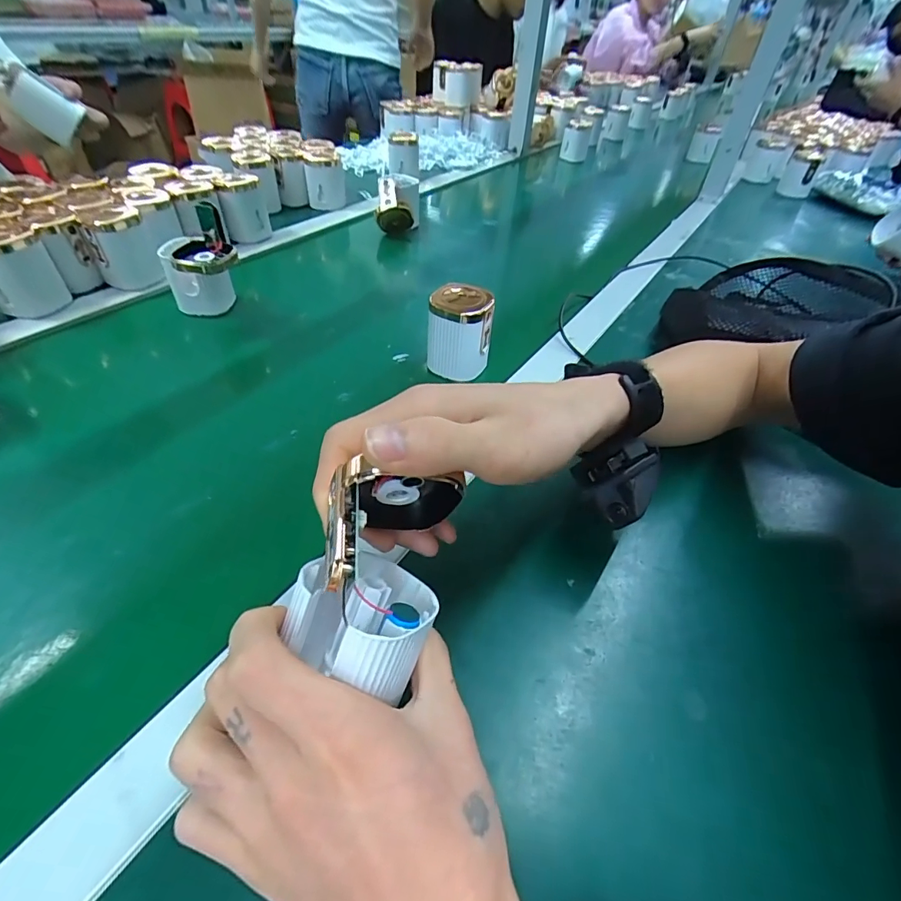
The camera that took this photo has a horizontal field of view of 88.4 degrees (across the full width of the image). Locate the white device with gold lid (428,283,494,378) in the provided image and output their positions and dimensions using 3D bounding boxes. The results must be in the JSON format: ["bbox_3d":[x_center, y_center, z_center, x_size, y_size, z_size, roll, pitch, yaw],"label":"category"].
[{"bbox_3d":[0.009,-0.112,0.438,0.057,0.075,0.046,5,45,0],"label":"white device with gold lid"}]

